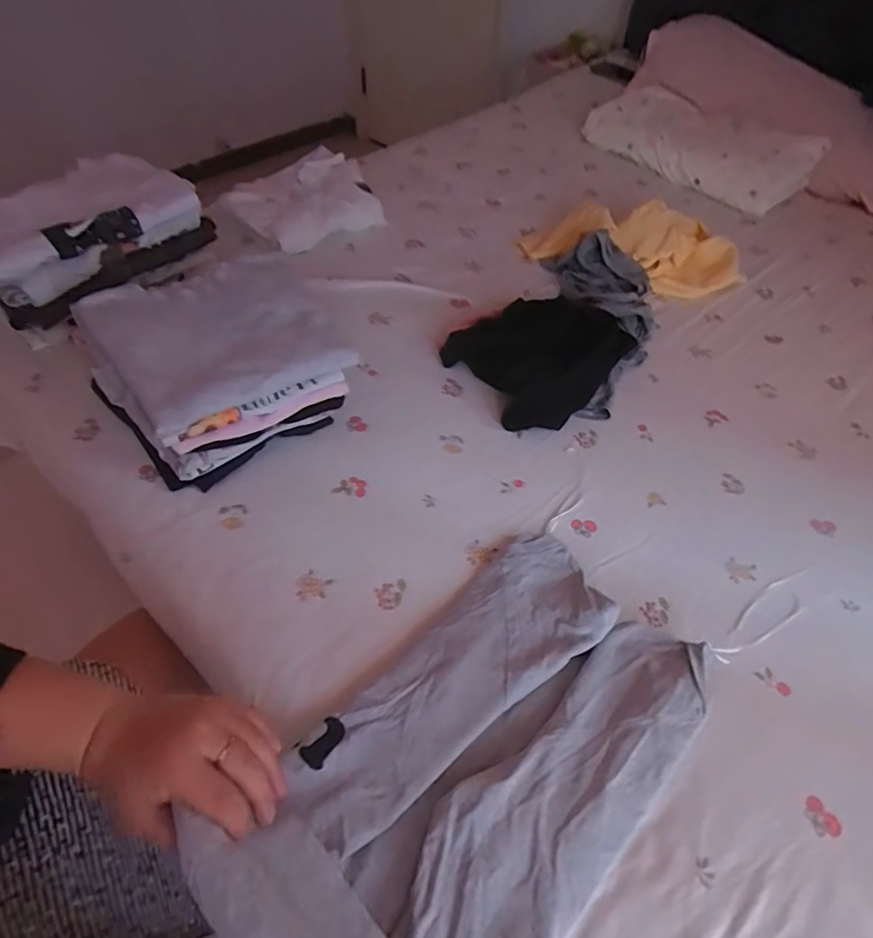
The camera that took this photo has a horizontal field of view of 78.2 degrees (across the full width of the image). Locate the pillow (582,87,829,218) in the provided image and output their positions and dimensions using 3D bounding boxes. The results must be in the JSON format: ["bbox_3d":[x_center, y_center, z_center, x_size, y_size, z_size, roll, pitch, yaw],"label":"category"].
[{"bbox_3d":[0.583,-0.731,1.215,0.478,0.095,0.245,35,58,22],"label":"pillow"}]

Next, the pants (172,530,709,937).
[{"bbox_3d":[0.049,0.214,0.416,0.221,0.100,0.389,38,59,24],"label":"pants"}]

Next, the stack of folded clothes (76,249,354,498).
[{"bbox_3d":[-0.248,-0.130,0.651,0.274,0.138,0.223,-32,60,-25],"label":"stack of folded clothes"}]

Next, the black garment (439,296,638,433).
[{"bbox_3d":[0.155,-0.173,0.764,0.248,0.059,0.201,-33,60,-25],"label":"black garment"}]

